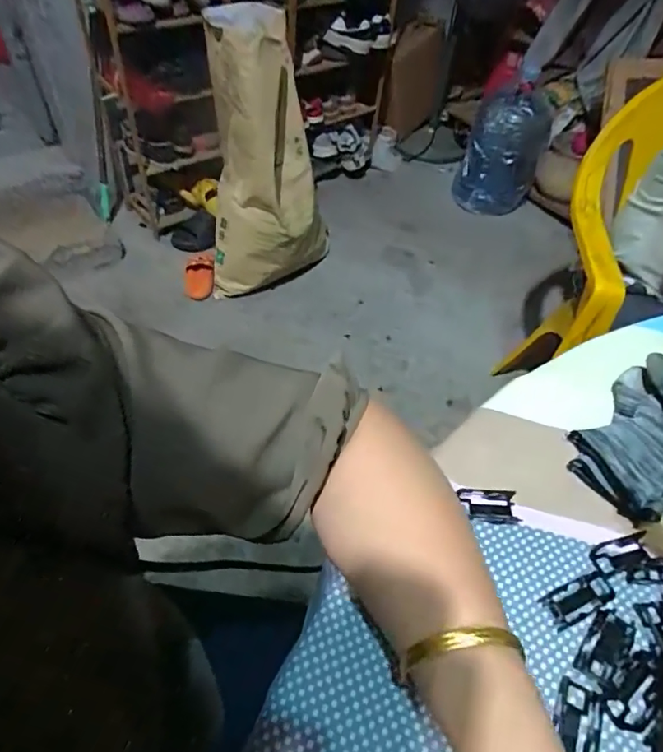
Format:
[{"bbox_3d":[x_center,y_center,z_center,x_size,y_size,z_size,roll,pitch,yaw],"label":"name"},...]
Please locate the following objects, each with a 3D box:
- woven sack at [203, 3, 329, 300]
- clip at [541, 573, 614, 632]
[{"bbox_3d":[-0.179,-0.608,1.449,0.342,0.661,0.371,5,50,0],"label":"woven sack"},{"bbox_3d":[0.143,0.128,0.285,0.043,0.004,0.018,-17,54,-17],"label":"clip"}]

